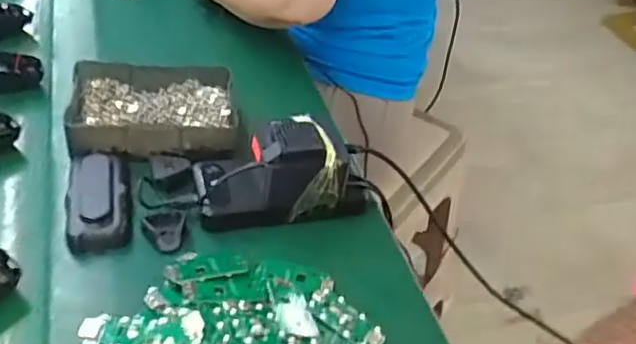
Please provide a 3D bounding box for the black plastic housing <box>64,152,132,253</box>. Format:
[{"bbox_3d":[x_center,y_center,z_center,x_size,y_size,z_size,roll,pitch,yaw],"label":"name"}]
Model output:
[{"bbox_3d":[-0.192,0.020,0.555,0.050,0.031,0.107,-7,42,-14],"label":"black plastic housing"}]

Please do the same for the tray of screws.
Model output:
[{"bbox_3d":[-0.165,-0.065,0.643,0.158,0.039,0.124,-5,42,-11],"label":"tray of screws"}]

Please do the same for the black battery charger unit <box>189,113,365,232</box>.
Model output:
[{"bbox_3d":[-0.032,-0.007,0.569,0.149,0.072,0.068,-6,42,-12],"label":"black battery charger unit"}]

